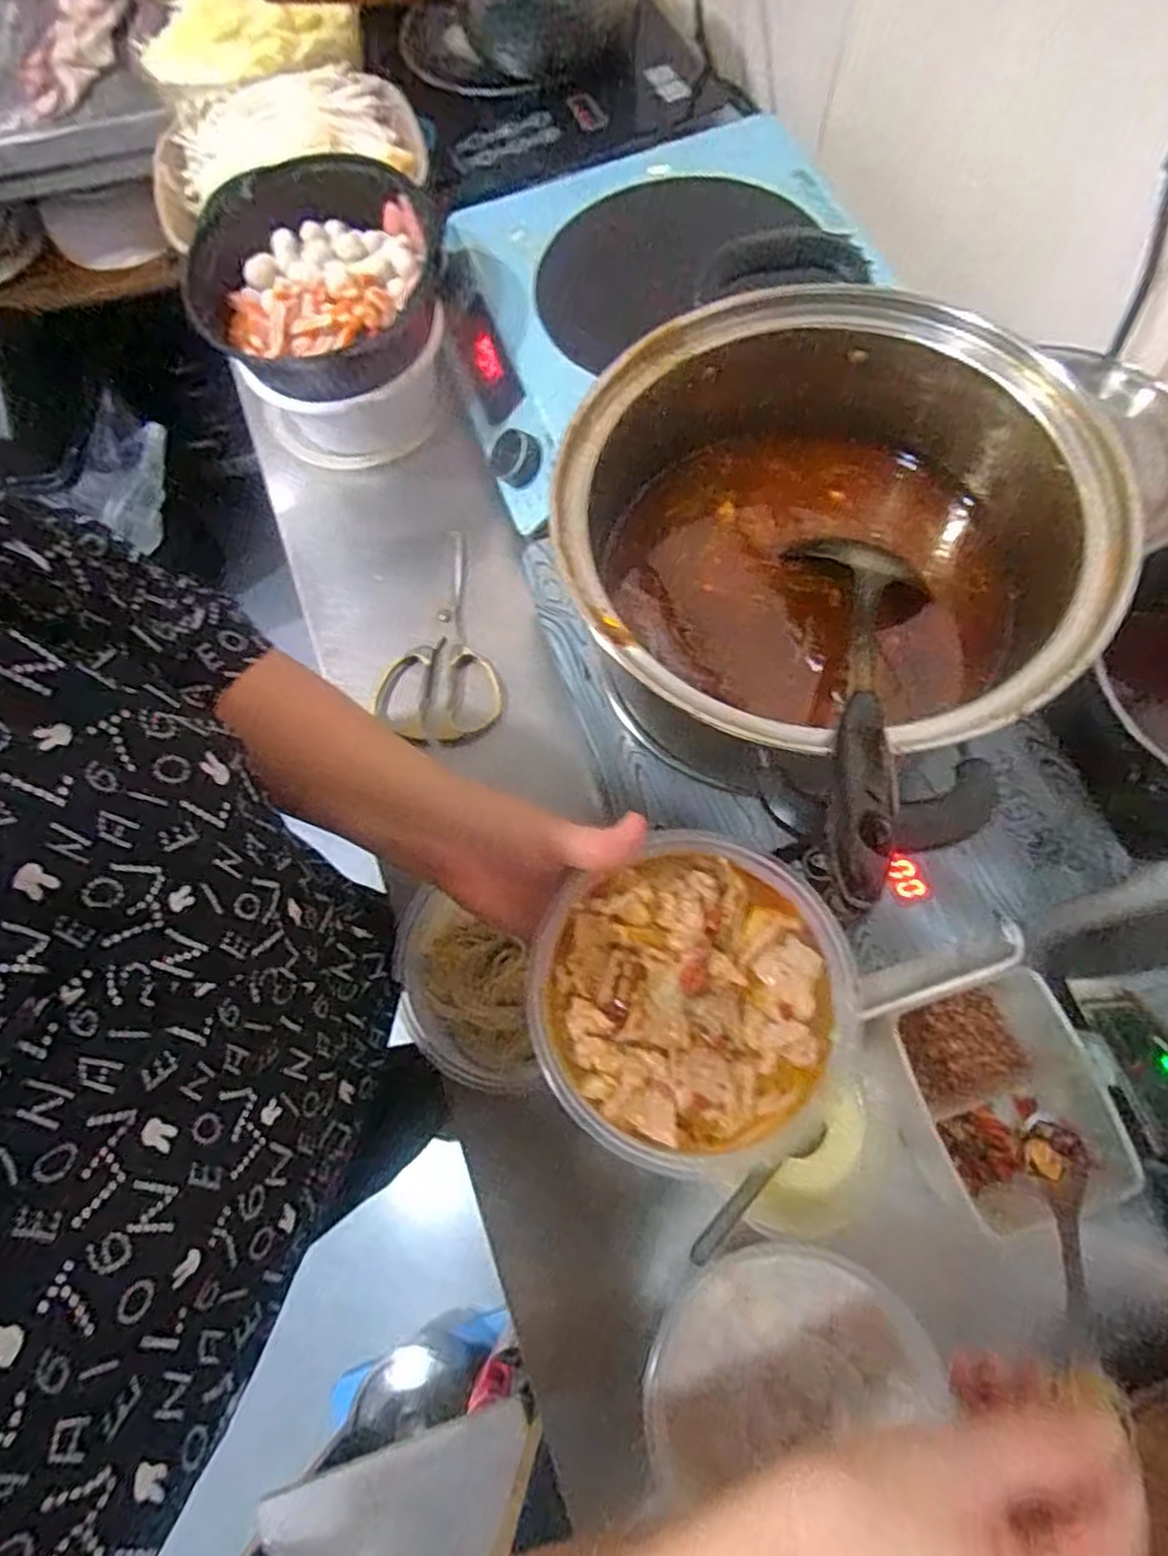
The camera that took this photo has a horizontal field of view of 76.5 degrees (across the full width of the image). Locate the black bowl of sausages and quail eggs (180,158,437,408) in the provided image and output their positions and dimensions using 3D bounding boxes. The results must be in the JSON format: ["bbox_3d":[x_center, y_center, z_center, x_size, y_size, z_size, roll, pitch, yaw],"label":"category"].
[{"bbox_3d":[-0.208,-0.379,0.591,0.189,0.078,0.192,-3,74,1],"label":"black bowl of sausages and quail eggs"}]

